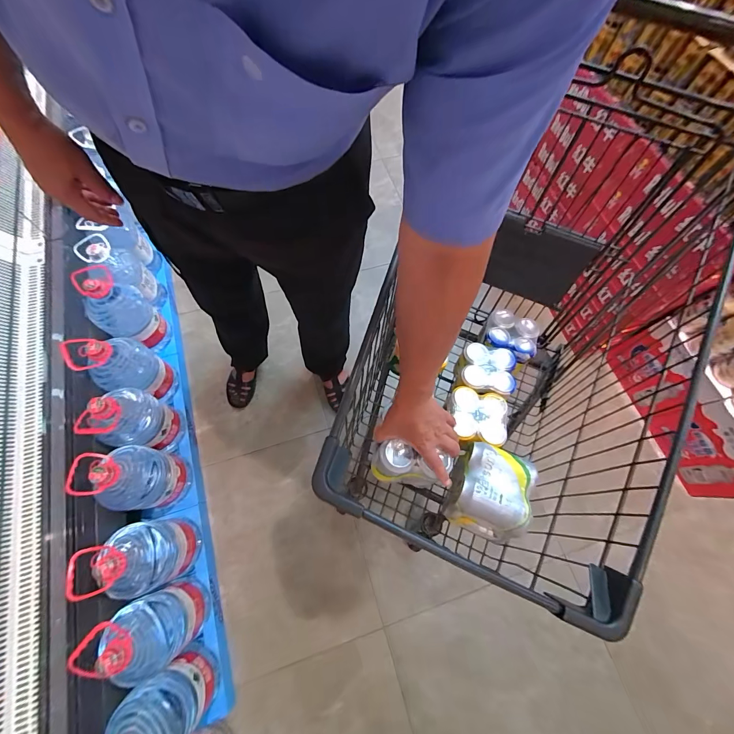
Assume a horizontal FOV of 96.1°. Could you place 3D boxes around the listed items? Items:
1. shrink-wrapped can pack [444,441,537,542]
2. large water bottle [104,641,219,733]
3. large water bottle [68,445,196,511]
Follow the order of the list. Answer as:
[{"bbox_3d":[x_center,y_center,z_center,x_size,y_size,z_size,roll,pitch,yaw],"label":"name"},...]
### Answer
[{"bbox_3d":[0.212,0.217,0.580,0.113,0.111,0.142,22,71,6],"label":"shrink-wrapped can pack"},{"bbox_3d":[-0.427,0.723,0.693,0.136,0.290,0.121,40,74,12],"label":"large water bottle"},{"bbox_3d":[-0.584,0.286,0.851,0.137,0.278,0.151,2,70,-1],"label":"large water bottle"}]

